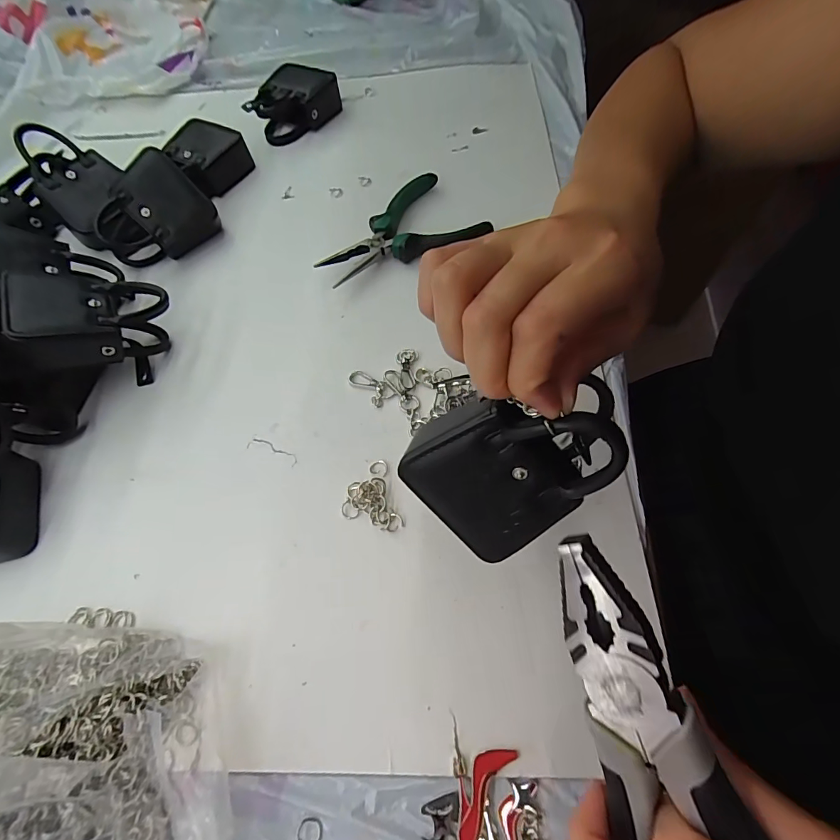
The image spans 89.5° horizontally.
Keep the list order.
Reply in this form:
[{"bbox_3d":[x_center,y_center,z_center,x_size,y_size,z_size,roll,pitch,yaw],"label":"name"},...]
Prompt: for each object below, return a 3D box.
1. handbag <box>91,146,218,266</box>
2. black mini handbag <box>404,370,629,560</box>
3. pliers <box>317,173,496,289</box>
[{"bbox_3d":[-0.246,-0.186,0.398,0.075,0.038,0.098,39,86,-19],"label":"handbag"},{"bbox_3d":[0.044,0.018,0.203,0.074,0.095,0.044,42,29,-11],"label":"black mini handbag"},{"bbox_3d":[-0.019,-0.167,0.391,0.148,0.027,0.088,-37,67,-14],"label":"pliers"}]

